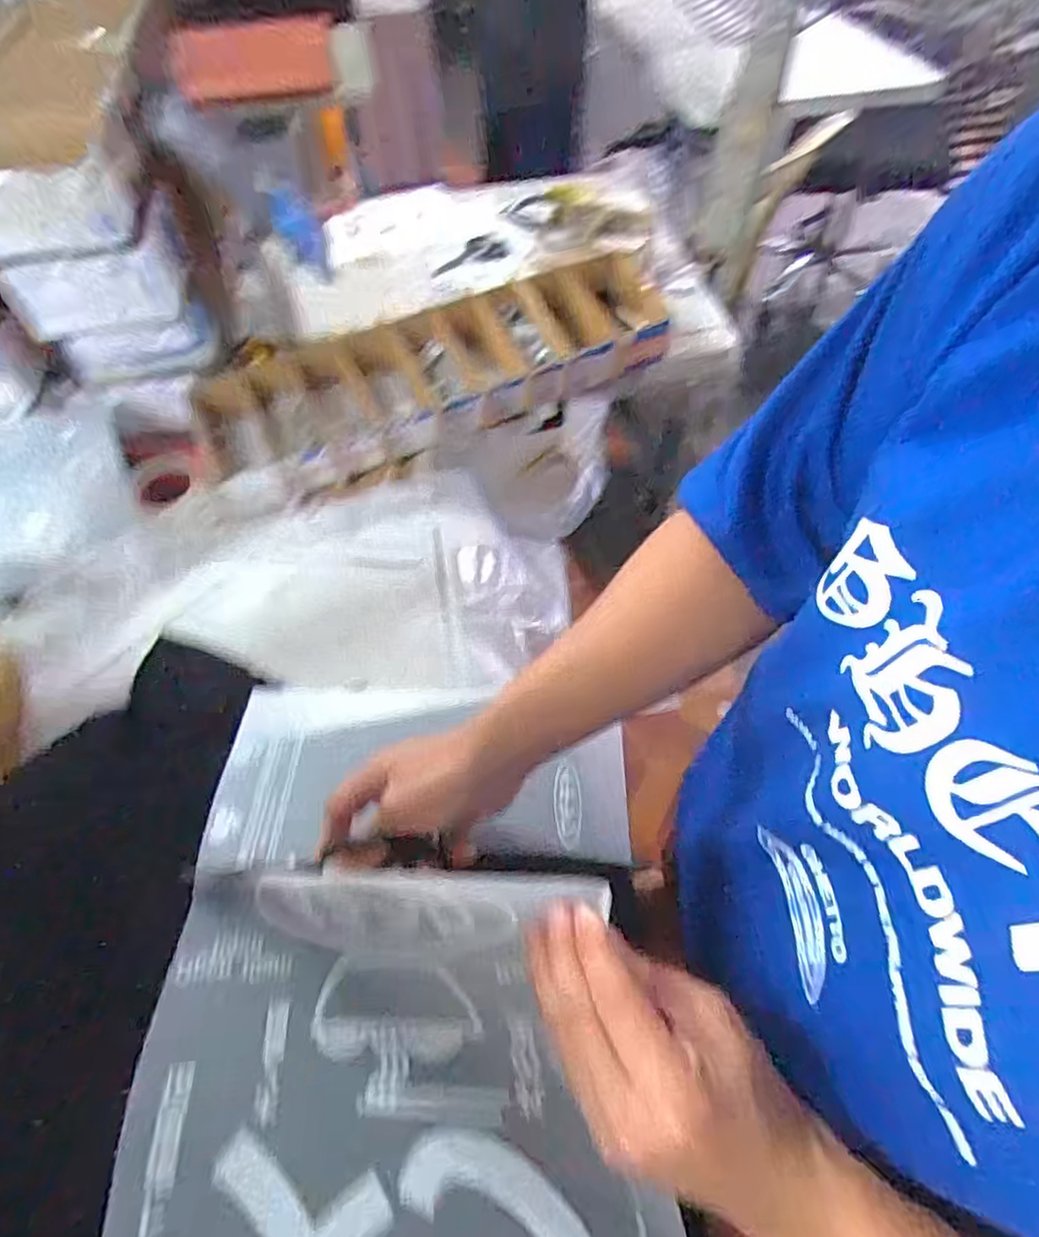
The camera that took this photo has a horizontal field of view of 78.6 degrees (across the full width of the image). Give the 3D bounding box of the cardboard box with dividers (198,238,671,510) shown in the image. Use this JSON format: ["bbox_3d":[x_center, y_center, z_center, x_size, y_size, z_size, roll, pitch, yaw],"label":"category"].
[{"bbox_3d":[-0.092,-0.335,0.850,0.639,0.118,0.180,-25,61,-15],"label":"cardboard box with dividers"}]

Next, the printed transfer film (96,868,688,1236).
[{"bbox_3d":[-0.071,0.314,0.321,0.304,0.182,0.346,-3,57,-2],"label":"printed transfer film"}]

